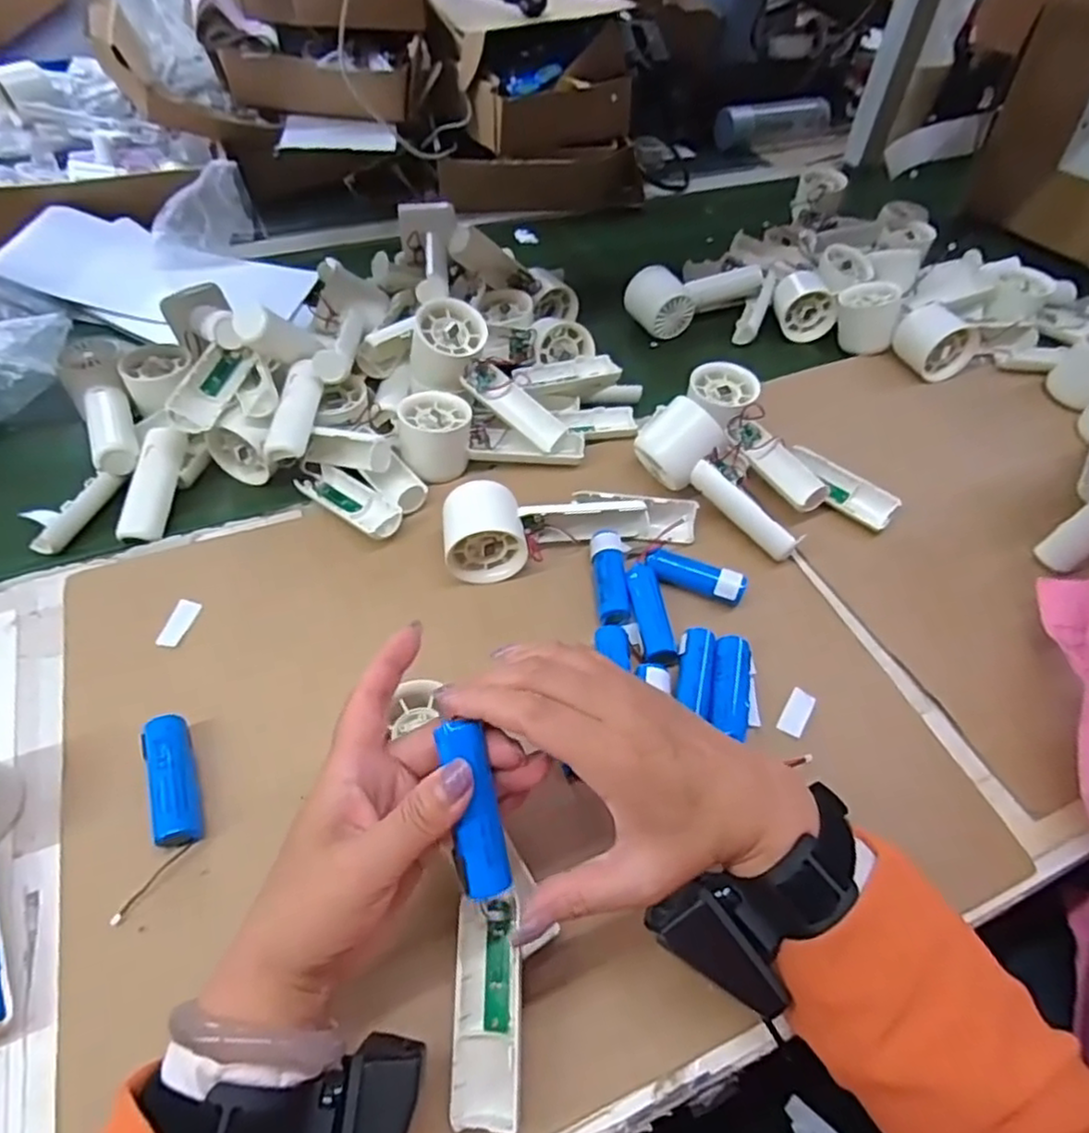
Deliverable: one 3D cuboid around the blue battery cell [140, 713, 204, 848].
[{"bbox_3d":[-0.215,0.122,0.390,0.023,0.020,0.074,-16,55,-15],"label":"blue battery cell"}]

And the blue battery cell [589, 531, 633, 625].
[{"bbox_3d":[0.047,0.006,0.489,0.023,0.015,0.077,0,52,-4],"label":"blue battery cell"}]

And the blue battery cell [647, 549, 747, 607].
[{"bbox_3d":[0.110,0.007,0.490,0.071,0.021,0.022,20,53,12],"label":"blue battery cell"}]

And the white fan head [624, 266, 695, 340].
[{"bbox_3d":[0.120,-0.276,0.705,0.050,0.046,0.067,-22,56,-19],"label":"white fan head"}]

